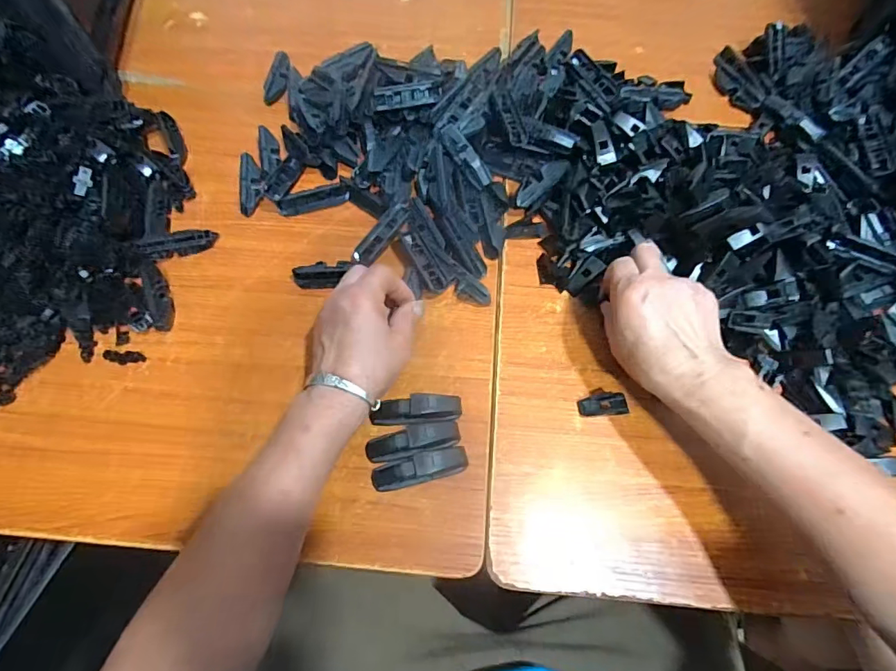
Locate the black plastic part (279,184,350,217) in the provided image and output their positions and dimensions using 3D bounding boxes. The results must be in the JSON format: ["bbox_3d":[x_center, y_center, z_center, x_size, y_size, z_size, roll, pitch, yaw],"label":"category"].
[{"bbox_3d":[-0.138,-0.140,0.493,0.072,0.019,0.014,-16,66,-8],"label":"black plastic part"}]

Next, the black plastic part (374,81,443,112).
[{"bbox_3d":[-0.042,-0.255,0.507,0.071,0.011,0.024,-10,100,-4],"label":"black plastic part"}]

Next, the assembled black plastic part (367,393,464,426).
[{"bbox_3d":[-0.026,0.063,0.397,0.074,0.021,0.021,-7,65,-4],"label":"assembled black plastic part"}]

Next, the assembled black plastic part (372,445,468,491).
[{"bbox_3d":[-0.022,0.106,0.379,0.077,0.023,0.021,-11,66,-5],"label":"assembled black plastic part"}]

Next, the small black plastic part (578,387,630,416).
[{"bbox_3d":[0.134,0.057,0.412,0.043,0.004,0.024,-2,65,-1],"label":"small black plastic part"}]

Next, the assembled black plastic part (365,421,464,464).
[{"bbox_3d":[-0.029,0.086,0.388,0.077,0.022,0.025,-8,65,-4],"label":"assembled black plastic part"}]

